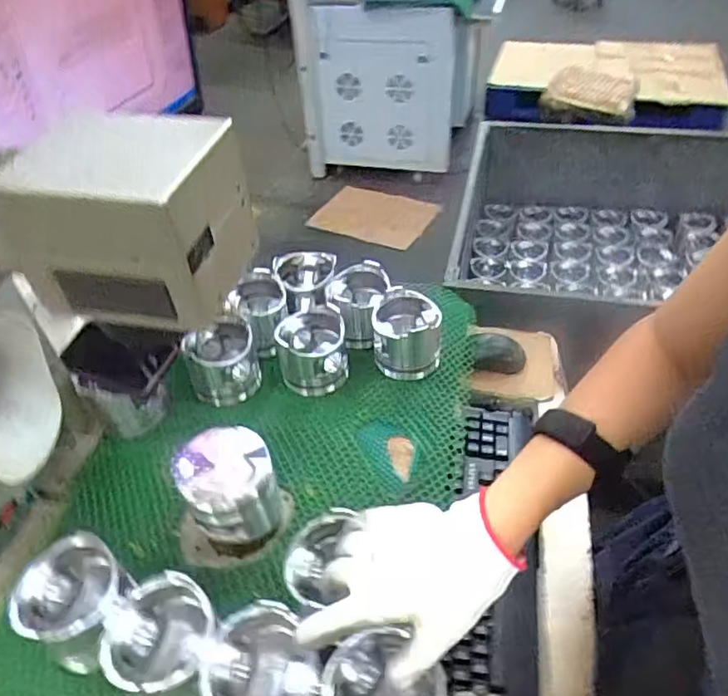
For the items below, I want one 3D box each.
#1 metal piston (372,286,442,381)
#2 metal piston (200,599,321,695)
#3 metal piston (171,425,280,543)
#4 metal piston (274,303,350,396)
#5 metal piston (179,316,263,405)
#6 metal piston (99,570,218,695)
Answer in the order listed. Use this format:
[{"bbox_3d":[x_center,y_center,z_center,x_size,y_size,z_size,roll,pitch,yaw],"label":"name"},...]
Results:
[{"bbox_3d":[0.058,-0.016,0.792,0.089,0.087,0.096,0,44,5],"label":"metal piston"},{"bbox_3d":[-0.081,0.277,0.490,0.089,0.078,0.090,-28,49,-22],"label":"metal piston"},{"bbox_3d":[-0.133,0.145,0.597,0.091,0.118,0.081,-18,45,-13],"label":"metal piston"},{"bbox_3d":[-0.068,0.003,0.786,0.089,0.080,0.089,-7,44,-2],"label":"metal piston"},{"bbox_3d":[-0.185,0.021,0.778,0.090,0.092,0.091,-3,44,2],"label":"metal piston"},{"bbox_3d":[-0.170,0.257,0.511,0.088,0.084,0.092,-3,44,2],"label":"metal piston"}]

